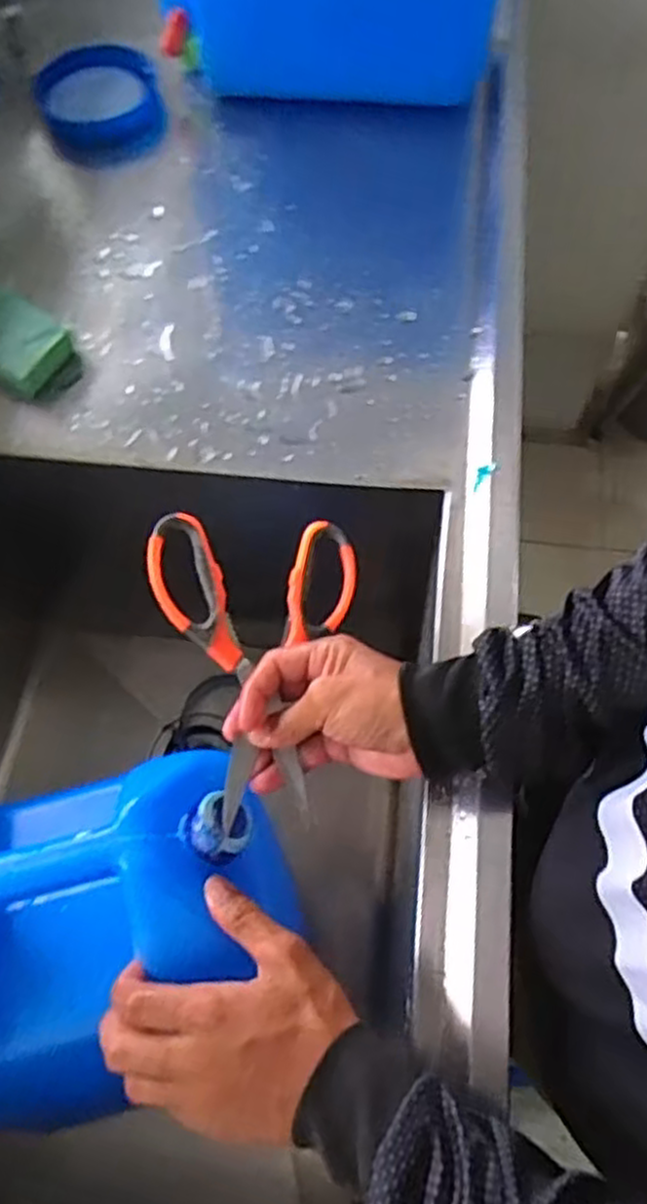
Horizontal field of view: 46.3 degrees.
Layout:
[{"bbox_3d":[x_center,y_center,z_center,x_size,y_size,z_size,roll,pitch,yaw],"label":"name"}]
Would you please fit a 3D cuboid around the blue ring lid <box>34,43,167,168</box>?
[{"bbox_3d":[-0.227,-0.509,0.769,0.124,0.033,0.135,-1,65,2],"label":"blue ring lid"}]

